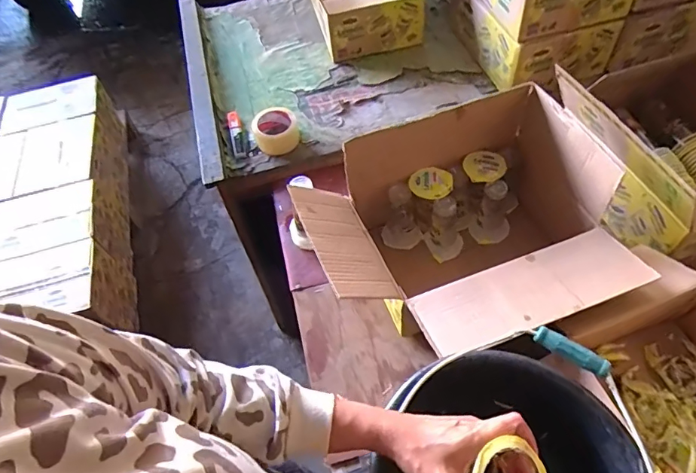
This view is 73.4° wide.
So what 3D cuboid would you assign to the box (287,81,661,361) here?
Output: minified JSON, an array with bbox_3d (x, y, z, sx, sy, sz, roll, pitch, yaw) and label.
[{"bbox_3d":[0.210,0.011,0.774,0.497,0.271,0.359,-23,57,-10],"label":"box"}]

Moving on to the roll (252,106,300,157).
[{"bbox_3d":[-0.157,-0.233,1.021,0.094,0.062,0.088,-2,56,4],"label":"roll"}]

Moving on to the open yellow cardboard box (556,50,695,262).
[{"bbox_3d":[0.568,-0.153,0.826,0.320,0.232,0.338,-17,57,-7],"label":"open yellow cardboard box"}]

